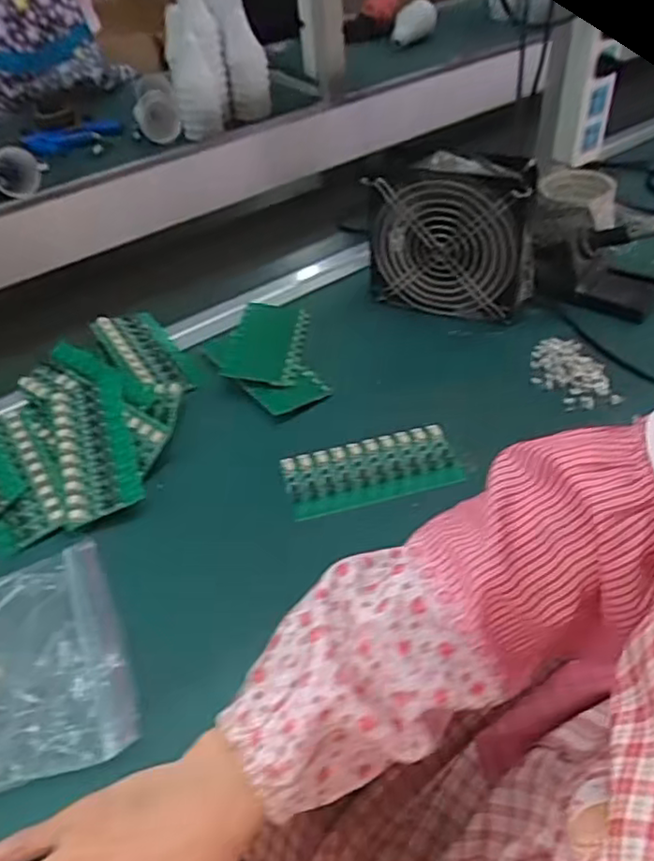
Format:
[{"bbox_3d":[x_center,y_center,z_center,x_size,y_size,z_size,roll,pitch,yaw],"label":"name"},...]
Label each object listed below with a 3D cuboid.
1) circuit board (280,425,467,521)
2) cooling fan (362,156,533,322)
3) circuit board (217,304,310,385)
[{"bbox_3d":[0.035,0.032,0.539,0.135,0.011,0.059,-13,44,-7],"label":"circuit board"},{"bbox_3d":[0.118,-0.184,0.650,0.154,0.154,0.044,10,46,17],"label":"cooling fan"},{"bbox_3d":[-0.057,-0.089,0.662,0.067,0.008,0.138,12,38,-1],"label":"circuit board"}]

